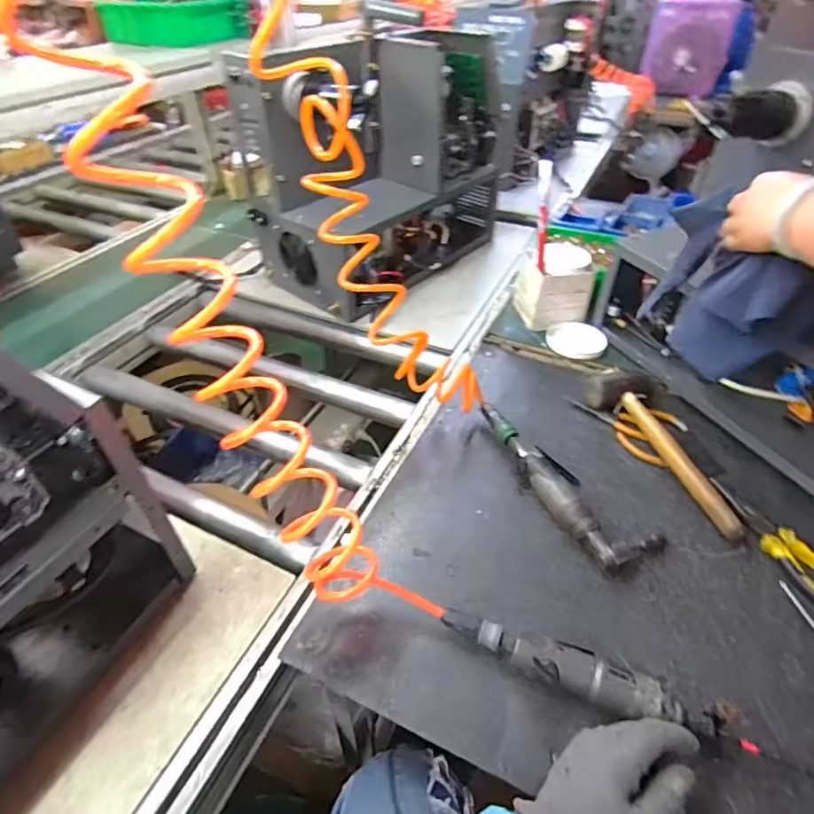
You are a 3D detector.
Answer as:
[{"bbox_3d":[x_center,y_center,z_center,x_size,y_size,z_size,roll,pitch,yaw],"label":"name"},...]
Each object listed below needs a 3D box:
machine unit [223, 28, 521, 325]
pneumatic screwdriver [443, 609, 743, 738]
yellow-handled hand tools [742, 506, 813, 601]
[{"bbox_3d":[-0.038,-0.499,1.044,0.264,0.417,0.541,32,52,31],"label":"machine unit"},{"bbox_3d":[0.173,0.261,0.483,0.280,0.045,0.045,13,44,15],"label":"pneumatic screwdriver"},{"bbox_3d":[0.455,0.176,0.577,0.050,0.018,0.145,-15,44,-14],"label":"yellow-handled hand tools"}]

